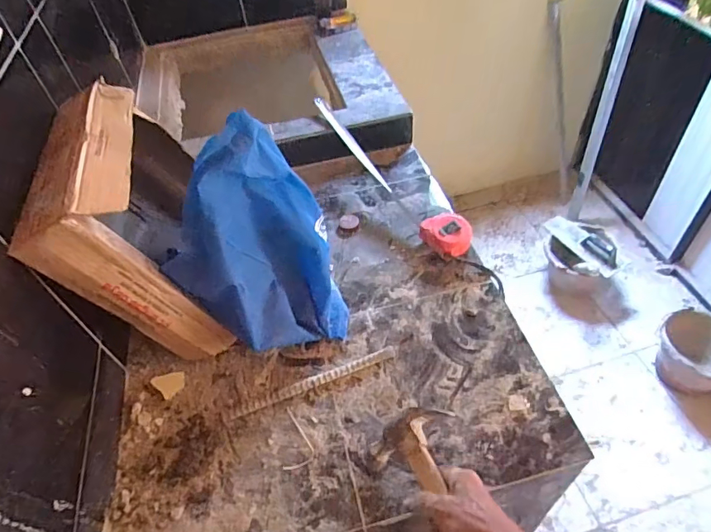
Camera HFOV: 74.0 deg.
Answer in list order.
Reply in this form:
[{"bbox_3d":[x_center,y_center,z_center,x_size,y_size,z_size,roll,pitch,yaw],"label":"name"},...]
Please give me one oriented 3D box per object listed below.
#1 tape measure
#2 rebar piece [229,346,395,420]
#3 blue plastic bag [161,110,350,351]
[{"bbox_3d":[0.060,-0.192,0.937,0.081,0.096,0.501,-27,51,-17],"label":"tape measure"},{"bbox_3d":[-0.057,0.166,0.680,0.246,0.015,0.020,-20,49,-11],"label":"rebar piece"},{"bbox_3d":[-0.137,-0.021,0.663,0.212,0.298,0.178,-25,50,-16],"label":"blue plastic bag"}]

